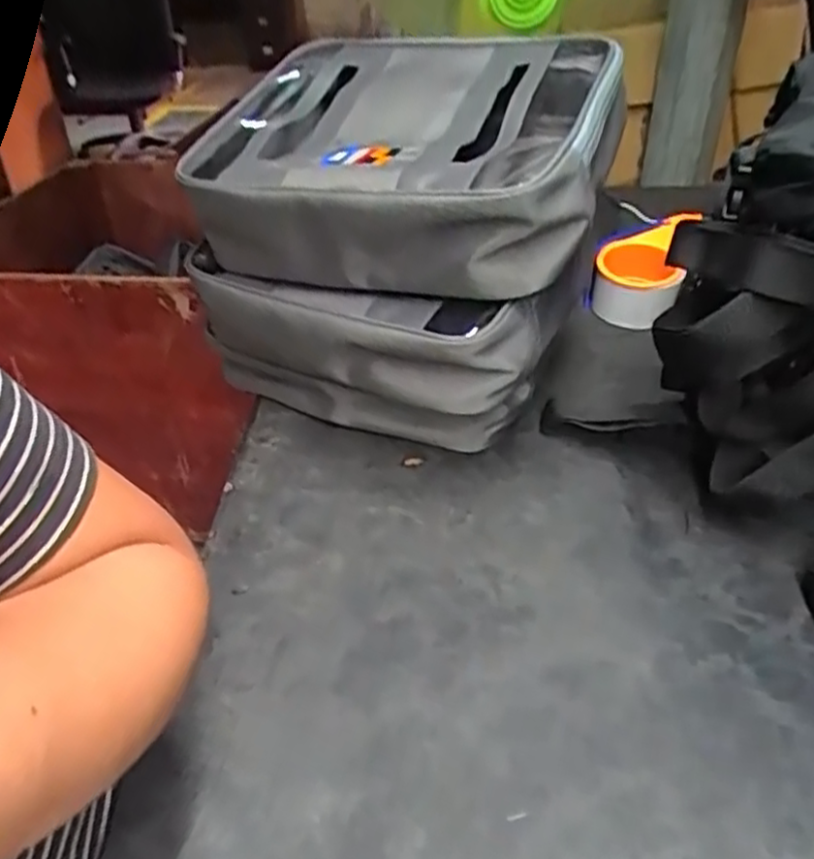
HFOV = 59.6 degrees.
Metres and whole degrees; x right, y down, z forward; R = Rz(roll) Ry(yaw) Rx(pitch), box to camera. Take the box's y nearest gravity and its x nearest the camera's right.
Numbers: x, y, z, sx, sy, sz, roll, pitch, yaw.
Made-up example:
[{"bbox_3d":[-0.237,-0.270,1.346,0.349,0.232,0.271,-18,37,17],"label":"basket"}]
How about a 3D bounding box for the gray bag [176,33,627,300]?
[{"bbox_3d":[-0.002,-0.205,0.516,0.288,0.085,0.236,8,54,23],"label":"gray bag"}]

